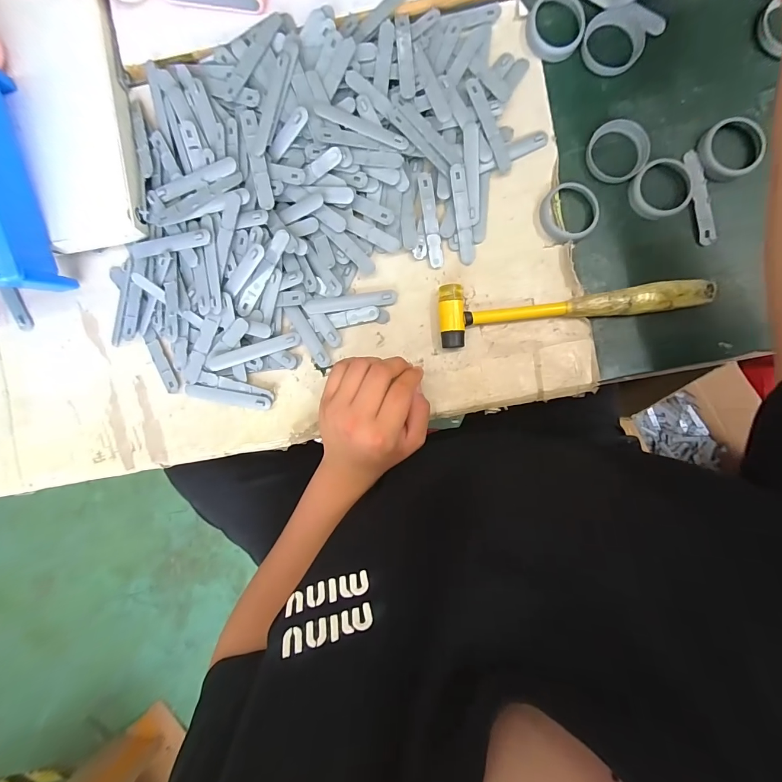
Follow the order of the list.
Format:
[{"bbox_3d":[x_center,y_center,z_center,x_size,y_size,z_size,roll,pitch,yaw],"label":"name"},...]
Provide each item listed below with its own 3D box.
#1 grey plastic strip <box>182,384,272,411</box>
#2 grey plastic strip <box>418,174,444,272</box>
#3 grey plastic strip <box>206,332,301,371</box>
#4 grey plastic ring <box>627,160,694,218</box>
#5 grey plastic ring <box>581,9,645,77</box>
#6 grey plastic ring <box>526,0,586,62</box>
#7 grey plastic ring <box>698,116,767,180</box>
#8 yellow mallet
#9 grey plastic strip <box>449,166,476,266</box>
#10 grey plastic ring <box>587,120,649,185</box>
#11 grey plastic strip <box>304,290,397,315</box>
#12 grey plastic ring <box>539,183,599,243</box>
[{"bbox_3d":[-0.174,0.007,0.388,0.091,0.010,0.017,10,89,3],"label":"grey plastic strip"},{"bbox_3d":[0.042,-0.176,0.377,0.015,0.004,0.094,-9,89,2],"label":"grey plastic strip"},{"bbox_3d":[-0.144,-0.041,0.381,0.099,0.004,0.015,-18,109,-2],"label":"grey plastic strip"},{"bbox_3d":[0.274,-0.204,0.366,0.061,0.008,0.055,-17,88,2],"label":"grey plastic ring"},{"bbox_3d":[0.224,-0.353,0.367,0.061,0.005,0.061,0,89,2],"label":"grey plastic ring"},{"bbox_3d":[0.165,-0.366,0.365,0.058,0.012,0.053,0,89,2],"label":"grey plastic ring"},{"bbox_3d":[0.337,-0.242,0.359,0.051,0.015,0.055,0,89,2],"label":"grey plastic ring"},{"bbox_3d":[0.181,-0.082,0.366,0.262,0.028,0.060,-3,89,2],"label":"yellow mallet"},{"bbox_3d":[0.074,-0.179,0.372,0.017,0.004,0.094,-9,101,1],"label":"grey plastic strip"},{"bbox_3d":[0.229,-0.241,0.366,0.056,0.008,0.055,0,89,2],"label":"grey plastic ring"},{"bbox_3d":[-0.042,-0.094,0.381,0.094,0.006,0.017,-7,89,2],"label":"grey plastic strip"},{"bbox_3d":[0.181,-0.182,0.370,0.057,0.012,0.057,0,89,2],"label":"grey plastic ring"}]

